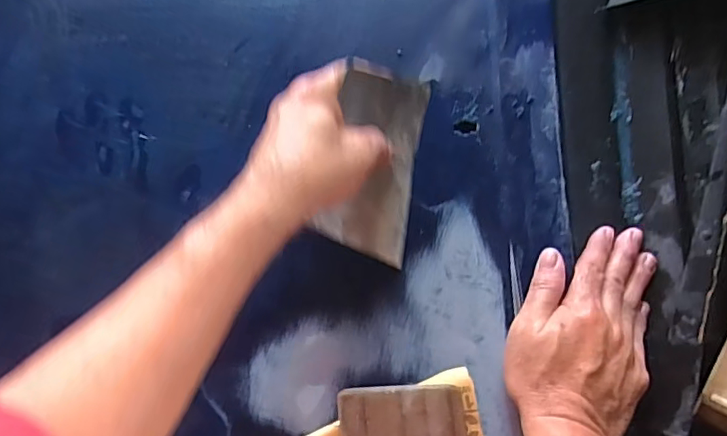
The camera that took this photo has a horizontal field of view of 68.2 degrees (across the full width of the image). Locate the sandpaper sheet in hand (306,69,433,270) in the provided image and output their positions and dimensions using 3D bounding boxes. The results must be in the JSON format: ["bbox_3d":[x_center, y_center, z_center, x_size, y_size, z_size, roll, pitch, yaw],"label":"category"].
[{"bbox_3d":[0.010,-0.045,0.411,0.008,0.089,0.149,5,81,46],"label":"sandpaper sheet in hand"}]

